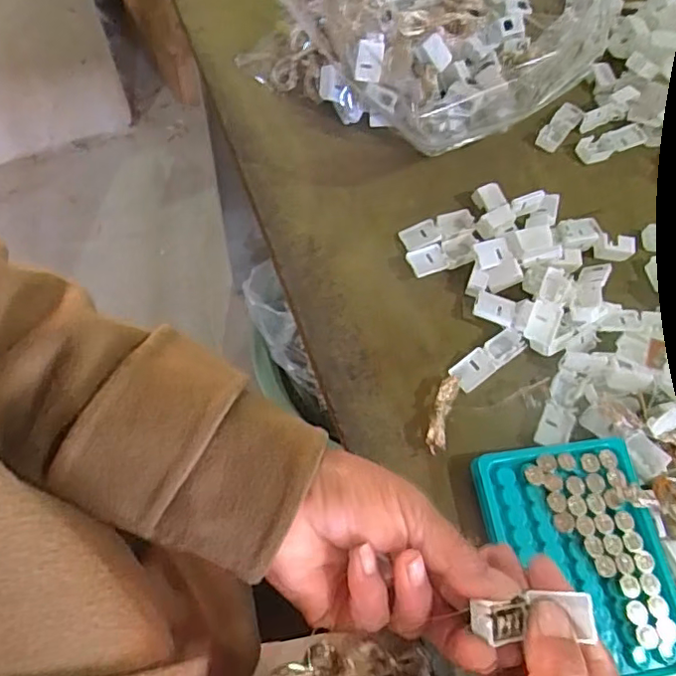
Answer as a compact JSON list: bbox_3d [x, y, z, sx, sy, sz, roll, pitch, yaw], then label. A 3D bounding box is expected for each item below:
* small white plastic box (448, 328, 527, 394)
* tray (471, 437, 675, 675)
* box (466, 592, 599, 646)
[{"bbox_3d":[0.098,0.013,0.380,0.053,0.011,0.019,-34,72,-16],"label":"small white plastic box"},{"bbox_3d":[0.137,0.126,0.327,0.092,0.020,0.129,-8,67,-6],"label":"tray"},{"bbox_3d":[0.082,0.119,0.245,0.049,0.015,0.016,-6,67,-1],"label":"box"}]

